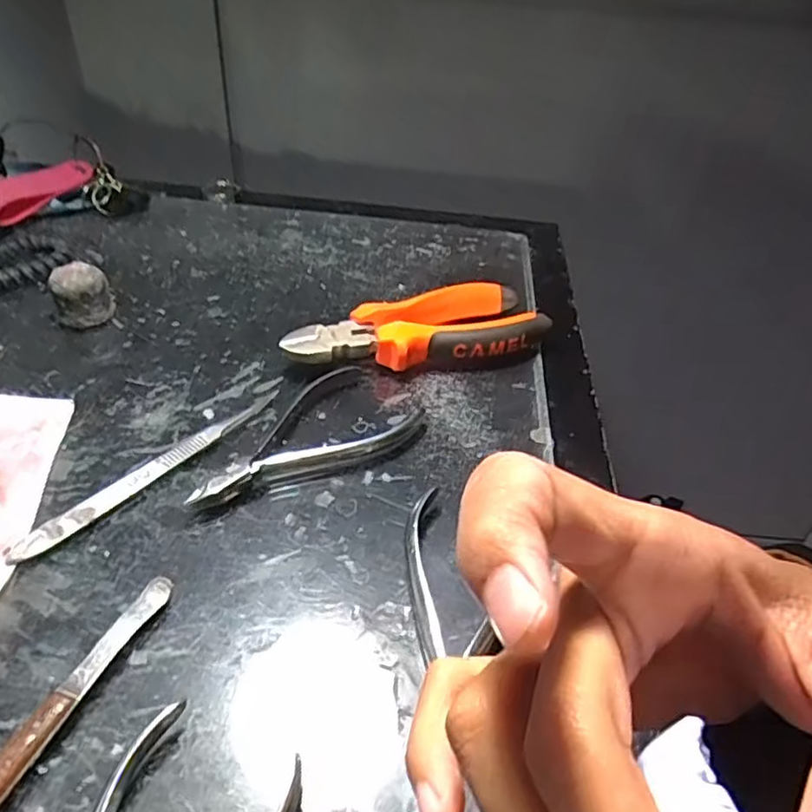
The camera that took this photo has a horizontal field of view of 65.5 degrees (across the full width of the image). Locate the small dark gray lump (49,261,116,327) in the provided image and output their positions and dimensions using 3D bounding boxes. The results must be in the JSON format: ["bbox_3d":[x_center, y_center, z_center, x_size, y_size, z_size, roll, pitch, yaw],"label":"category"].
[{"bbox_3d":[-0.191,-0.065,0.375,0.030,0.033,0.023,-15,44,-23],"label":"small dark gray lump"}]

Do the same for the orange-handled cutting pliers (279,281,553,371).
[{"bbox_3d":[0.008,-0.041,0.369,0.149,0.026,0.054,-11,43,-20],"label":"orange-handled cutting pliers"}]

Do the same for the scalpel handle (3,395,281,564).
[{"bbox_3d":[-0.112,0.028,0.291,0.011,0.008,0.136,31,46,26],"label":"scalpel handle"}]

